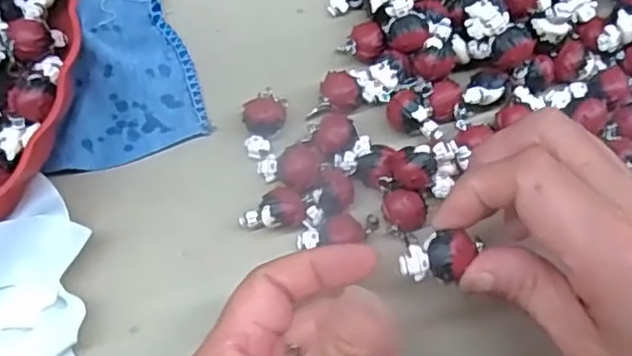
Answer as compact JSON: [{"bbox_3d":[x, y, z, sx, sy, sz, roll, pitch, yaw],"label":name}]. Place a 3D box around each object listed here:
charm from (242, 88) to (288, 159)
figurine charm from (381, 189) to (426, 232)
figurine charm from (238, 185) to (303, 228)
[{"bbox_3d":[-0.025,-0.027,0.310,0.020,0.016,0.032,1,68,0],"label":"charm"},{"bbox_3d":[0.040,0.015,0.293,0.020,0.016,0.016,23,70,8],"label":"figurine charm"},{"bbox_3d":[-0.020,0.015,0.292,0.028,0.019,0.016,-11,69,-4],"label":"figurine charm"}]

